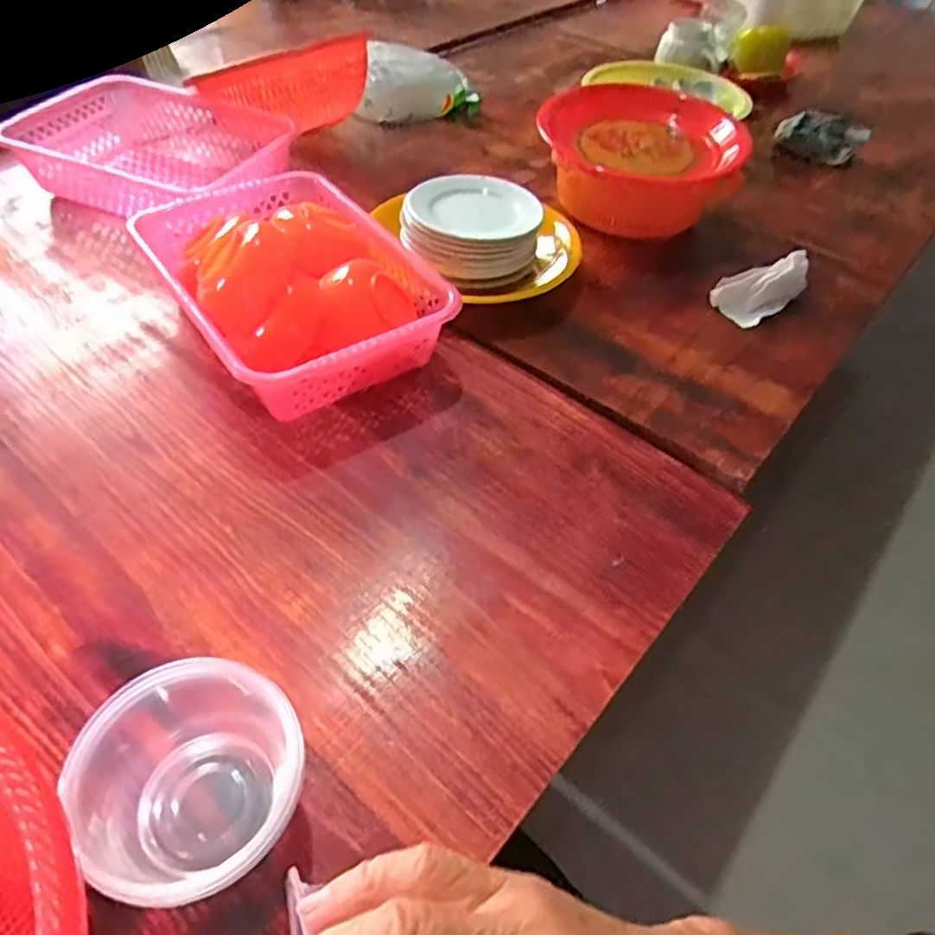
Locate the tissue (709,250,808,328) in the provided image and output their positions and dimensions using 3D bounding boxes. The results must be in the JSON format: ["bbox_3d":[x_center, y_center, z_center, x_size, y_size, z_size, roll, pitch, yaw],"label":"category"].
[{"bbox_3d":[0.323,-0.197,0.745,0.098,0.052,0.069,-22,54,-22],"label":"tissue"}]

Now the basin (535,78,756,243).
[{"bbox_3d":[0.214,-0.389,0.855,0.223,0.103,0.194,30,53,21],"label":"basin"}]

